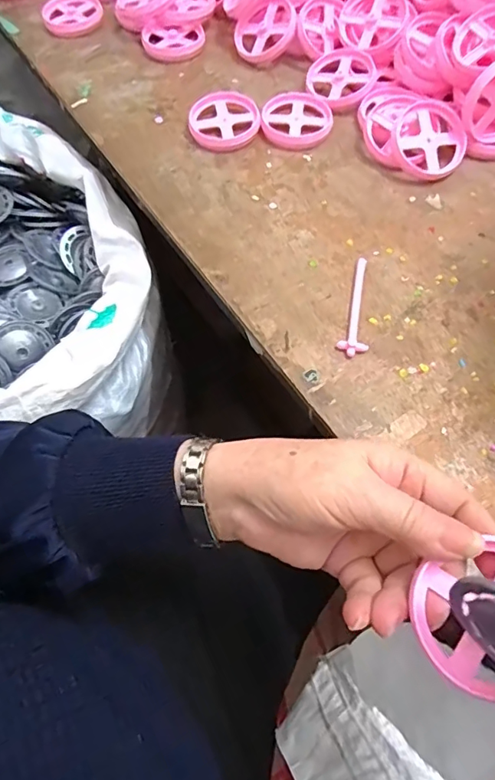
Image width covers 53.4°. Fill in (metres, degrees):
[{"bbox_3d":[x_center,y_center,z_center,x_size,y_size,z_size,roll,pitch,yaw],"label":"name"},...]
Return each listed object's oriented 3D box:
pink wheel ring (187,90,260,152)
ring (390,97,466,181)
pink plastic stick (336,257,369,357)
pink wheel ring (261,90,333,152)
[{"bbox_3d":[-0.022,-0.247,0.452,0.062,0.014,0.063,-1,63,2],"label":"pink wheel ring"},{"bbox_3d":[0.155,-0.214,0.420,0.060,0.009,0.066,0,88,-1],"label":"ring"},{"bbox_3d":[0.081,-0.063,0.364,0.020,0.007,0.087,9,64,6],"label":"pink plastic stick"},{"bbox_3d":[0.045,-0.249,0.452,0.062,0.012,0.064,5,64,4],"label":"pink wheel ring"}]

